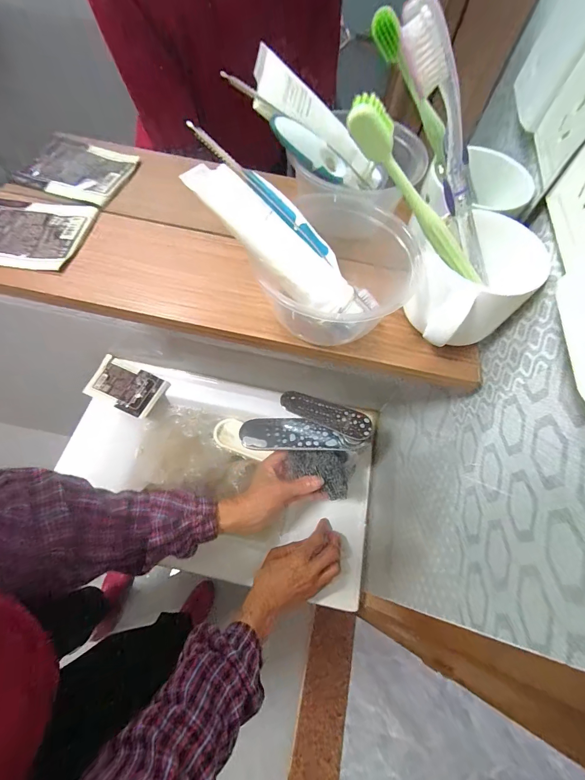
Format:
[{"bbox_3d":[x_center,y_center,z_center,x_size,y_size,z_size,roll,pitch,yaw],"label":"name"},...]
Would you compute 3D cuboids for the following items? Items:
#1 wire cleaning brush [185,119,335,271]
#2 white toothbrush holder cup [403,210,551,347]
[{"bbox_3d":[-0.016,-0.126,0.214,0.116,0.008,0.012,37,58,-19],"label":"wire cleaning brush"},{"bbox_3d":[0.123,-0.075,0.238,0.091,0.063,0.076,-14,64,-10],"label":"white toothbrush holder cup"}]

